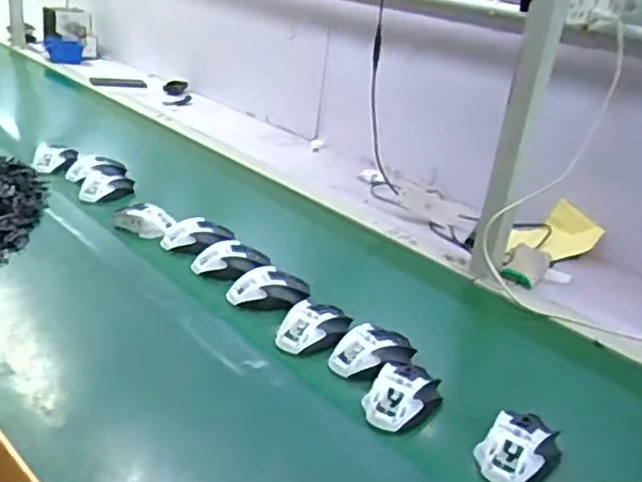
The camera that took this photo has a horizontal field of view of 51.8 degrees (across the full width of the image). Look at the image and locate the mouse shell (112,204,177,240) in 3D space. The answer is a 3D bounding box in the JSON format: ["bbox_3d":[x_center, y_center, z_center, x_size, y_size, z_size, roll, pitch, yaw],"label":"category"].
[{"bbox_3d":[-0.293,-0.036,1.088,0.113,0.030,0.057,19,26,23],"label":"mouse shell"}]

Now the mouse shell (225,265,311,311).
[{"bbox_3d":[-0.072,0.067,0.923,0.116,0.032,0.074,2,25,-13],"label":"mouse shell"}]

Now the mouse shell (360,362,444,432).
[{"bbox_3d":[0.092,0.169,0.735,0.070,0.033,0.107,24,29,33],"label":"mouse shell"}]

